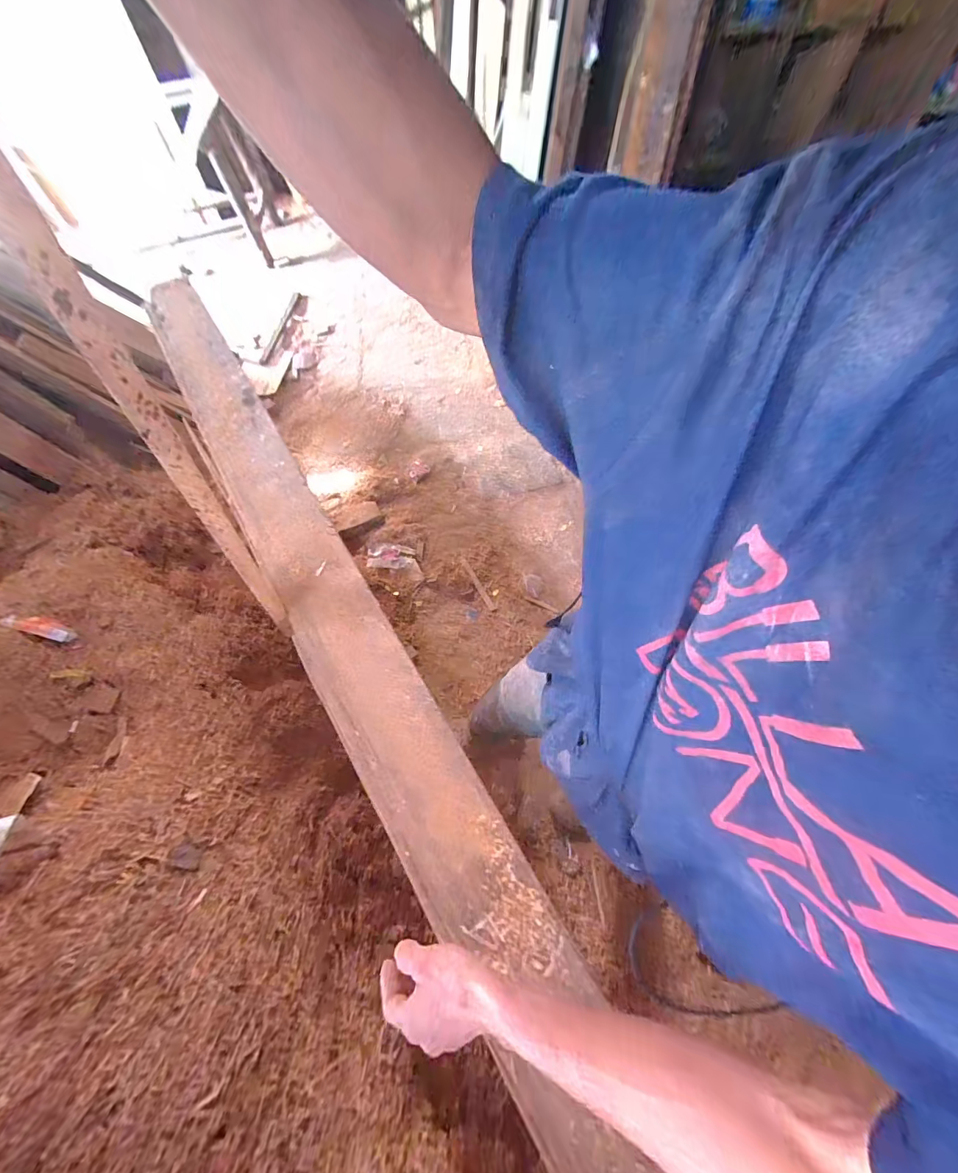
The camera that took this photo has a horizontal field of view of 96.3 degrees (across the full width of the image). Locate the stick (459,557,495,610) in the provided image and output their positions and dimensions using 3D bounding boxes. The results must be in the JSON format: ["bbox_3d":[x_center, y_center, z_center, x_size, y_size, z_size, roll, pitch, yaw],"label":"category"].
[{"bbox_3d":[-0.008,-0.012,1.568,0.023,0.019,0.237,-28,65,-11],"label":"stick"}]

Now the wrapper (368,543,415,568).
[{"bbox_3d":[-0.326,-0.116,1.598,0.168,0.006,0.105,3,63,-13],"label":"wrapper"}]

